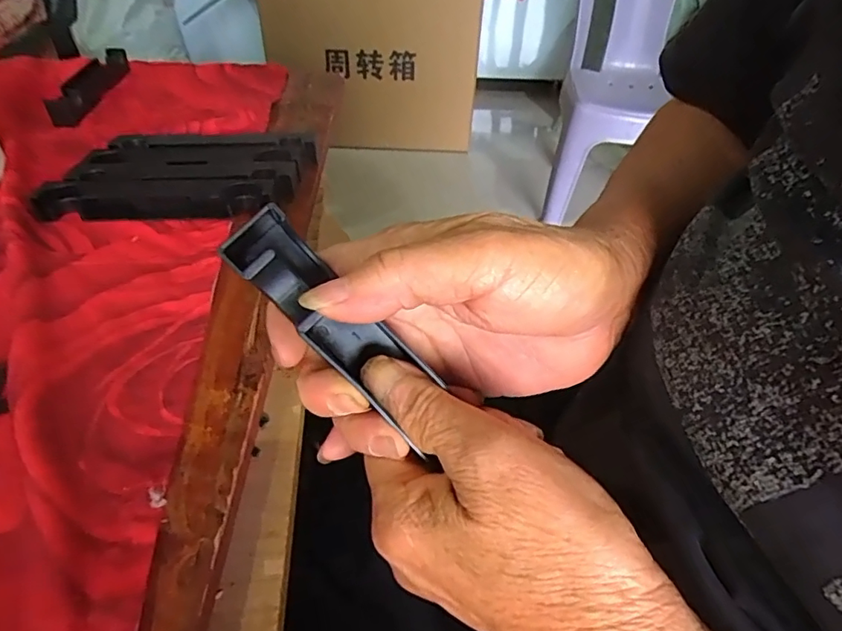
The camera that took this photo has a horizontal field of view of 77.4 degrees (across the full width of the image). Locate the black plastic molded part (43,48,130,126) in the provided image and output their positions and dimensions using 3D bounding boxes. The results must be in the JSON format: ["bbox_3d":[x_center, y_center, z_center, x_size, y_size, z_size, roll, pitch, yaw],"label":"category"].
[{"bbox_3d":[-0.407,-0.297,0.659,0.030,0.033,0.206,-2,43,-5],"label":"black plastic molded part"}]

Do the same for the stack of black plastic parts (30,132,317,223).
[{"bbox_3d":[-0.217,-0.131,0.488,0.224,0.028,0.113,-5,43,-8],"label":"stack of black plastic parts"}]

